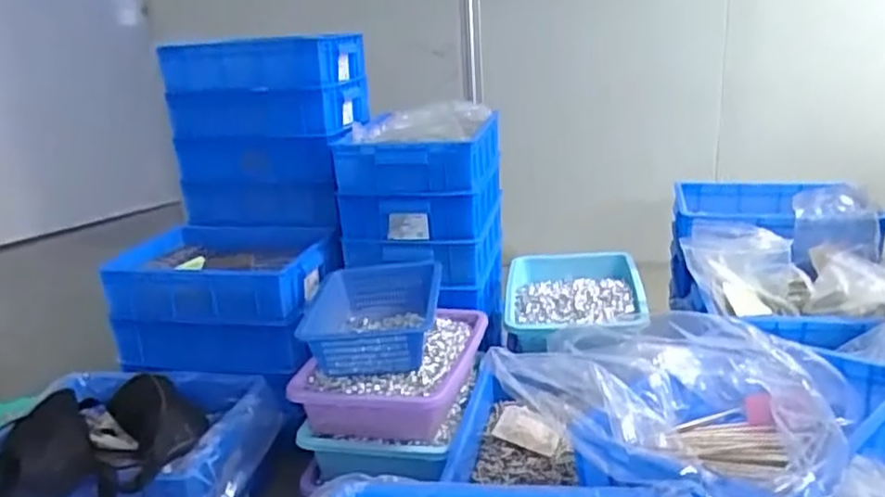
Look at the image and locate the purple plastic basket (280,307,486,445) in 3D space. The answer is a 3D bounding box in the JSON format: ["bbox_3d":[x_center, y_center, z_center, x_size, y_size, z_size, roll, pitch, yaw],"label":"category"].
[{"bbox_3d":[-0.083,0.223,1.277,0.289,0.115,0.328,3,19,17],"label":"purple plastic basket"}]

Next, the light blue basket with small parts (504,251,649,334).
[{"bbox_3d":[0.288,0.101,1.507,0.295,0.081,0.356,-1,18,6],"label":"light blue basket with small parts"}]

